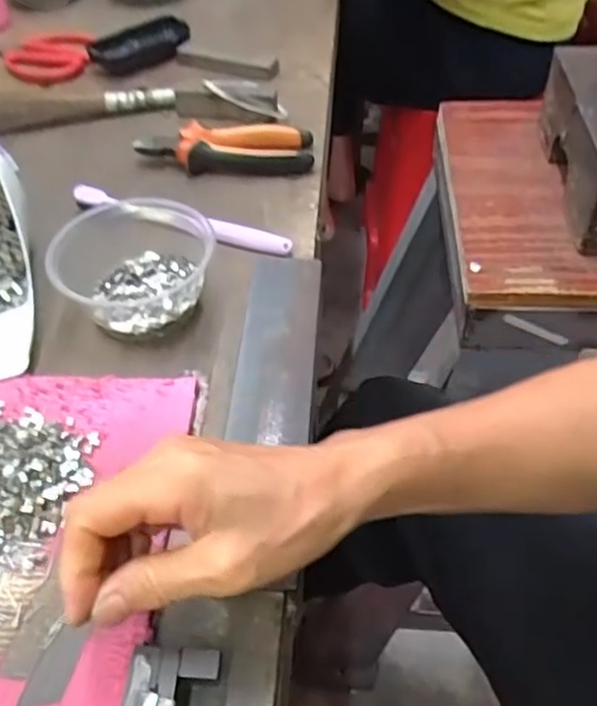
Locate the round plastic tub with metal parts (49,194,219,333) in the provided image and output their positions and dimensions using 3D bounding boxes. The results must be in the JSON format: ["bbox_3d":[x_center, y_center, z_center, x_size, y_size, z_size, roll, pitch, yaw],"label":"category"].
[{"bbox_3d":[-0.112,-0.062,0.470,0.103,0.053,0.095,0,49,0],"label":"round plastic tub with metal parts"}]

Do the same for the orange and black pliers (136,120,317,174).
[{"bbox_3d":[-0.064,-0.185,0.601,0.150,0.024,0.059,0,47,4],"label":"orange and black pliers"}]

